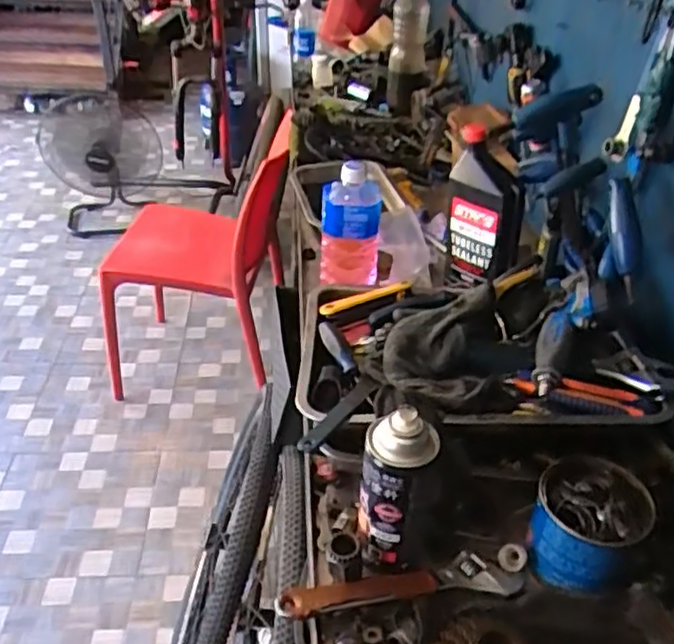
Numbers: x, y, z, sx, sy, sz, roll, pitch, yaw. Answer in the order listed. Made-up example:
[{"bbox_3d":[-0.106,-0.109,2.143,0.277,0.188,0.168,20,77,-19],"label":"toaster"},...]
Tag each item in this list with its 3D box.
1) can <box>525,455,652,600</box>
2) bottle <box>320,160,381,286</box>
[{"bbox_3d":[0.238,0.192,0.658,0.095,0.095,0.099,2,35,-1],"label":"can"},{"bbox_3d":[0.020,-0.143,0.984,0.083,0.168,0.092,4,35,2],"label":"bottle"}]

